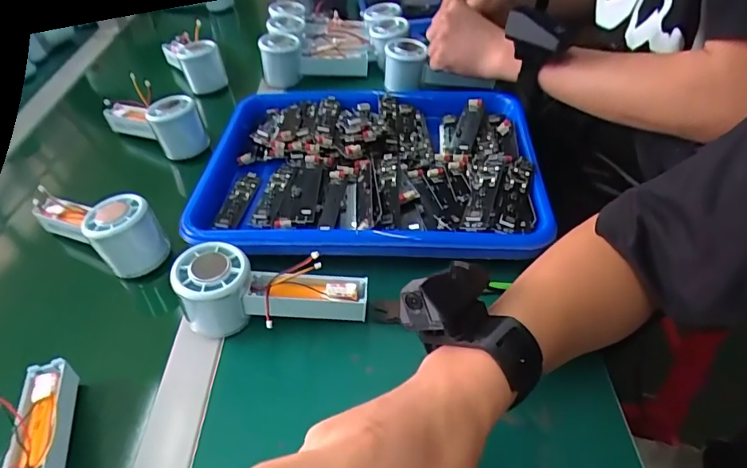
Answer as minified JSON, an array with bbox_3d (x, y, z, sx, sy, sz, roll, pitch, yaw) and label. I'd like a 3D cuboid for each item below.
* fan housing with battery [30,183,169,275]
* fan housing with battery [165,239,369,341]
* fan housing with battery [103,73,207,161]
[{"bbox_3d":[-0.265,-0.012,0.470,0.124,0.060,0.058,23,51,27],"label":"fan housing with battery"},{"bbox_3d":[-0.079,0.045,0.391,0.145,0.063,0.058,-7,44,-1],"label":"fan housing with battery"},{"bbox_3d":[-0.275,-0.147,0.598,0.147,0.070,0.050,23,51,27],"label":"fan housing with battery"}]

